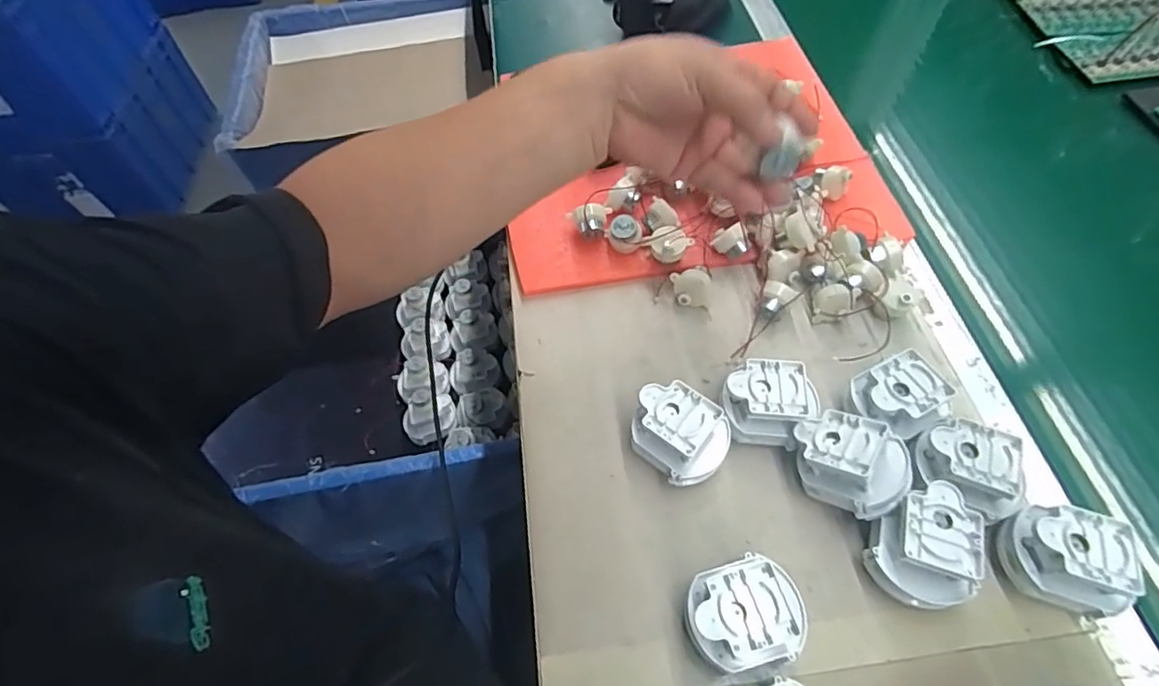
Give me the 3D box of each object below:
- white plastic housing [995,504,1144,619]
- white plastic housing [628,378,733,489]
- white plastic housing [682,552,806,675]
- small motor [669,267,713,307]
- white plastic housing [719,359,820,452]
[{"bbox_3d":[0.308,0.138,0.362,0.061,0.053,0.059,12,58,10],"label":"white plastic housing"},{"bbox_3d":[0.072,0.067,0.416,0.071,0.049,0.057,32,64,21],"label":"white plastic housing"},{"bbox_3d":[0.101,0.169,0.351,0.067,0.049,0.055,-9,57,-3],"label":"white plastic housing"},{"bbox_3d":[0.096,-0.047,0.487,0.035,0.027,0.022,5,57,6],"label":"small motor"},{"bbox_3d":[0.141,0.047,0.423,0.067,0.047,0.051,7,57,7],"label":"white plastic housing"}]

